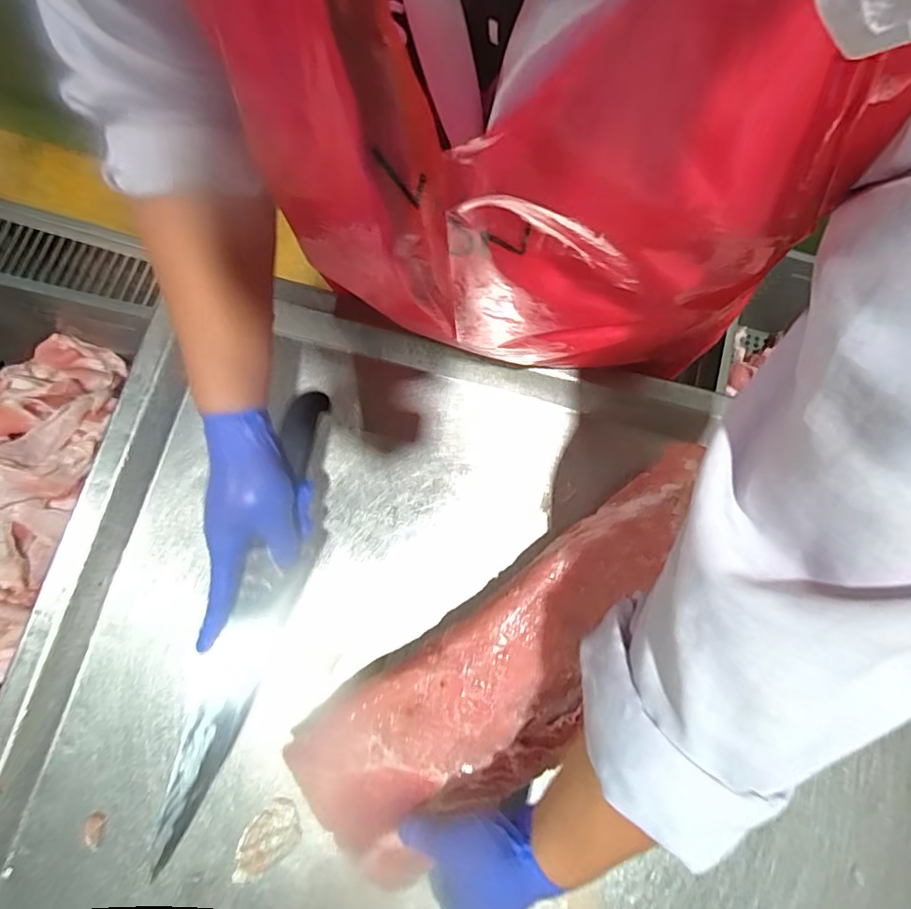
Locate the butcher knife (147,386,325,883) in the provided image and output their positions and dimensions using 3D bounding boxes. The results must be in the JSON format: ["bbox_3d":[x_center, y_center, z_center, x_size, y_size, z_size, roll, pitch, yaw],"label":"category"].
[{"bbox_3d":[-0.154,0.118,0.413,0.047,0.027,0.345,14,77,2],"label":"butcher knife"}]

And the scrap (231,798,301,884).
[{"bbox_3d":[-0.166,0.337,0.457,0.068,0.004,0.039,-40,82,-8],"label":"scrap"}]

